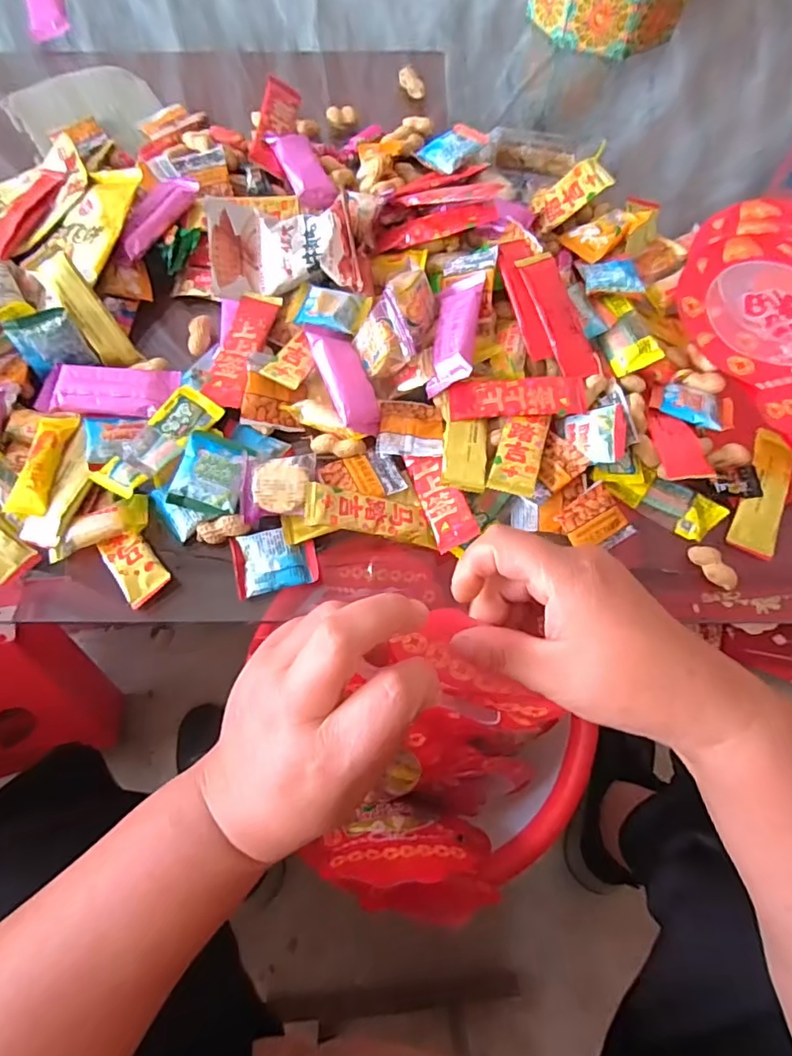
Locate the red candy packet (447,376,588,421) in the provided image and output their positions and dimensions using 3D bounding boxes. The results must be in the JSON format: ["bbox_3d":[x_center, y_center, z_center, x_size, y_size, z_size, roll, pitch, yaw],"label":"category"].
[{"bbox_3d":[0.094,-0.100,0.420,0.106,0.007,0.032,-3,70,-1],"label":"red candy packet"}]

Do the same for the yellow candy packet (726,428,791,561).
[{"bbox_3d":[0.284,-0.029,0.423,0.030,0.017,0.105,21,72,8],"label":"yellow candy packet"}]

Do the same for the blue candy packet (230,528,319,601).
[{"bbox_3d":[-0.088,0.023,0.397,0.058,0.009,0.045,-14,71,-5],"label":"blue candy packet"}]

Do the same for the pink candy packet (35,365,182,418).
[{"bbox_3d":[-0.222,-0.107,0.427,0.099,0.014,0.042,-7,70,-16],"label":"pink candy packet"}]

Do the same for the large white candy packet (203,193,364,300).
[{"bbox_3d":[-0.090,-0.233,0.453,0.119,0.041,0.072,-5,70,-1],"label":"large white candy packet"}]

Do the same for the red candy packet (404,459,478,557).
[{"bbox_3d":[0.033,-0.023,0.409,0.031,0.005,0.082,-28,64,13],"label":"red candy packet"}]

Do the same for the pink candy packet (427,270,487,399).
[{"bbox_3d":[0.046,-0.154,0.432,0.043,0.017,0.096,-6,67,36],"label":"pink candy packet"}]

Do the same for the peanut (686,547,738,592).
[{"bbox_3d":[0.233,0.028,0.400,0.015,0.012,0.039,-36,74,-12],"label":"peanut"}]

